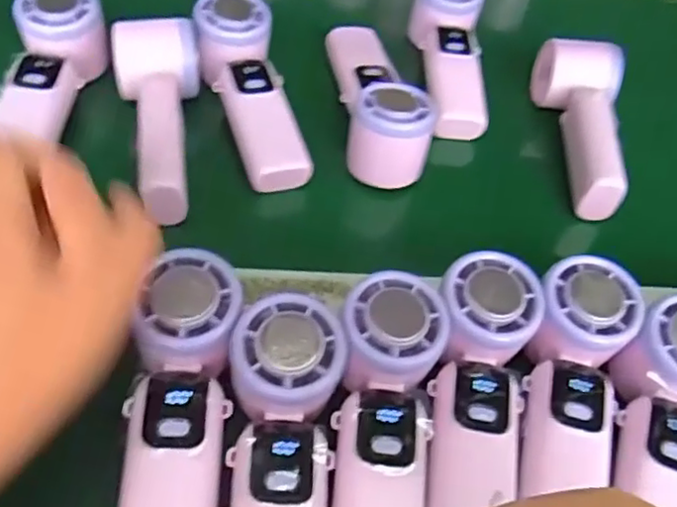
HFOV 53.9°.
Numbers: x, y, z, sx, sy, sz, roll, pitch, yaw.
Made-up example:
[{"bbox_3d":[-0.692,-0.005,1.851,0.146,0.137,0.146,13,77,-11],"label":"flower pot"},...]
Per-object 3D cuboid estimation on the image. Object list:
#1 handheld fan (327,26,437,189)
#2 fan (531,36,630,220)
[{"bbox_3d":[0.029,-0.126,0.502,0.055,0.048,0.159,-2,51,-8],"label":"handheld fan"},{"bbox_3d":[0.183,-0.102,0.508,0.066,0.047,0.153,11,51,3],"label":"fan"}]

